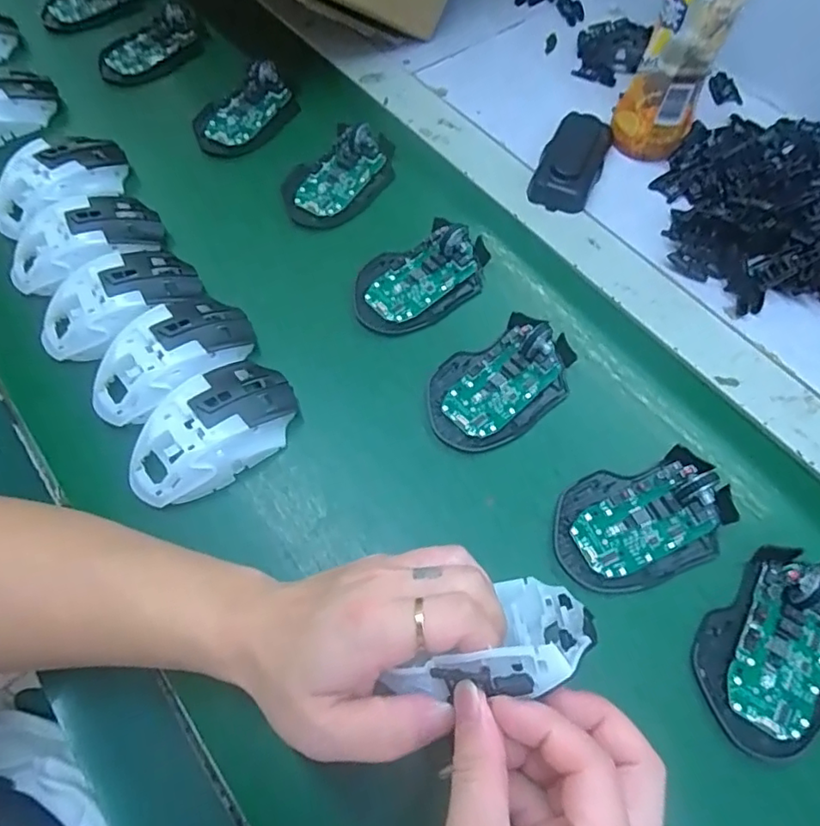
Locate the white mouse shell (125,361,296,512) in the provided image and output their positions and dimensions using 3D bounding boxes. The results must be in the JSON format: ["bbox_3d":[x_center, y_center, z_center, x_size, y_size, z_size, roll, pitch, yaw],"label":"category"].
[{"bbox_3d":[-0.132,0.013,0.382,0.115,0.040,0.062,-37,69,-16],"label":"white mouse shell"}]

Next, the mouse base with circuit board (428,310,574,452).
[{"bbox_3d":[0.065,-0.024,0.408,0.114,0.021,0.074,-36,69,-15],"label":"mouse base with circuit board"}]

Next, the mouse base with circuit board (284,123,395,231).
[{"bbox_3d":[-0.060,-0.209,0.497,0.111,0.024,0.069,-42,70,-17],"label":"mouse base with circuit board"}]

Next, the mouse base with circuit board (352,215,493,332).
[{"bbox_3d":[0.010,-0.108,0.449,0.115,0.023,0.071,-26,66,-11],"label":"mouse base with circuit board"}]

